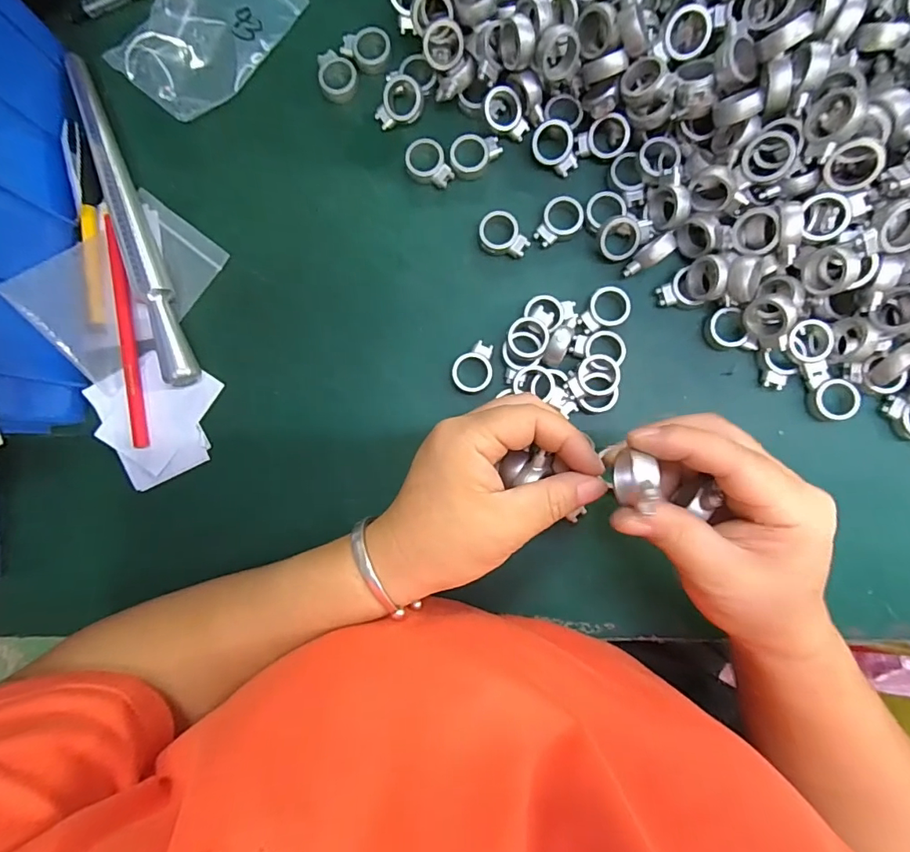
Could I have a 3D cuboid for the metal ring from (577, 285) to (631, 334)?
[{"bbox_3d":[0.097,-0.073,0.304,0.025,0.005,0.035,40,90,4],"label":"metal ring"}]

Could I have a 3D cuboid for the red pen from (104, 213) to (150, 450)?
[{"bbox_3d":[-0.218,-0.061,0.315,0.013,0.011,0.150,-8,87,3],"label":"red pen"}]

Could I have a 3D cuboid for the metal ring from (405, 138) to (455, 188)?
[{"bbox_3d":[-0.017,-0.173,0.316,0.033,0.011,0.024,40,90,4],"label":"metal ring"}]

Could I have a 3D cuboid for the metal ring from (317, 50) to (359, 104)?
[{"bbox_3d":[-0.078,-0.236,0.320,0.024,0.009,0.032,-3,88,3],"label":"metal ring"}]

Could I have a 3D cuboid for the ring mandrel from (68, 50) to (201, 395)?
[{"bbox_3d":[-0.216,-0.136,0.315,0.017,0.021,0.230,-22,87,2],"label":"ring mandrel"}]

